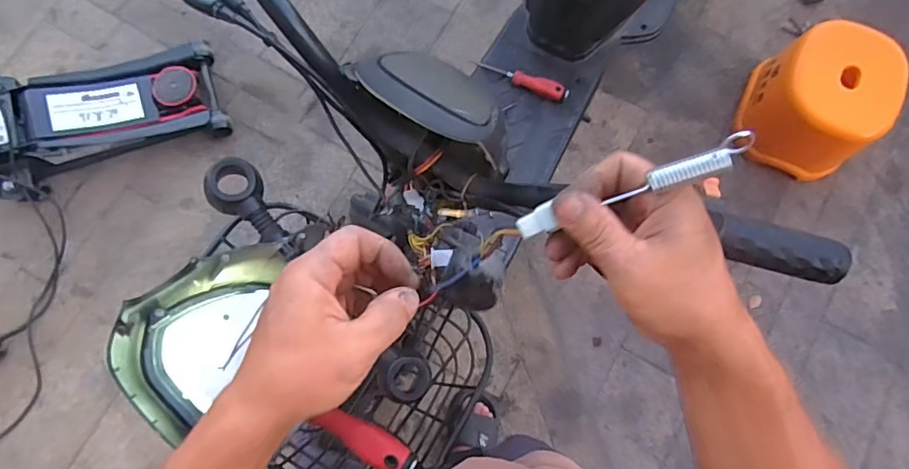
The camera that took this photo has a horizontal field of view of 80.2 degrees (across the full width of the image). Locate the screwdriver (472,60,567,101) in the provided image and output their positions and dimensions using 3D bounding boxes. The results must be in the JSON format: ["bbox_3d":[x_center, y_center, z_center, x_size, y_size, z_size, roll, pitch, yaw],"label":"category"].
[{"bbox_3d":[0.132,-0.311,1.062,0.194,0.033,0.034,28,79,6],"label":"screwdriver"}]

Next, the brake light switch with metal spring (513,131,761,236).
[{"bbox_3d":[0.091,-0.024,0.284,0.124,0.006,0.014,-20,76,23],"label":"brake light switch with metal spring"}]

